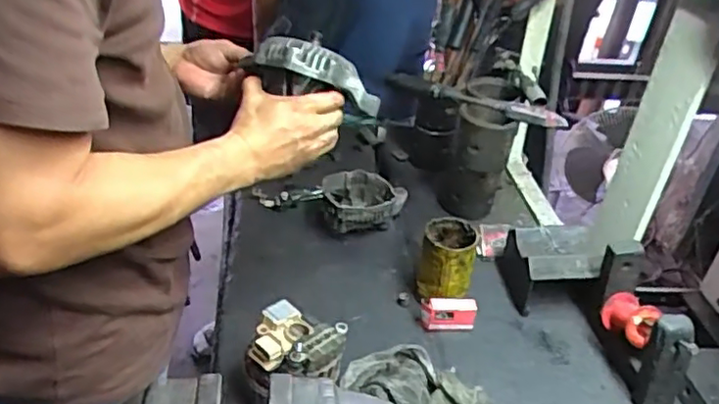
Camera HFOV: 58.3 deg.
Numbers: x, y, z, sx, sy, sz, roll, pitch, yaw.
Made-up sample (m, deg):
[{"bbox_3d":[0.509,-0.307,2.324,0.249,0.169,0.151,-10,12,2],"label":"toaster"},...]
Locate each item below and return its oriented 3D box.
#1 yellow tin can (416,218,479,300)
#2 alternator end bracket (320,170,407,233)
[{"bbox_3d":[0.121,0.094,0.916,0.072,0.121,0.071,5,33,-3],"label":"yellow tin can"},{"bbox_3d":[0.012,0.008,1.079,0.144,0.069,0.114,2,34,-8],"label":"alternator end bracket"}]

